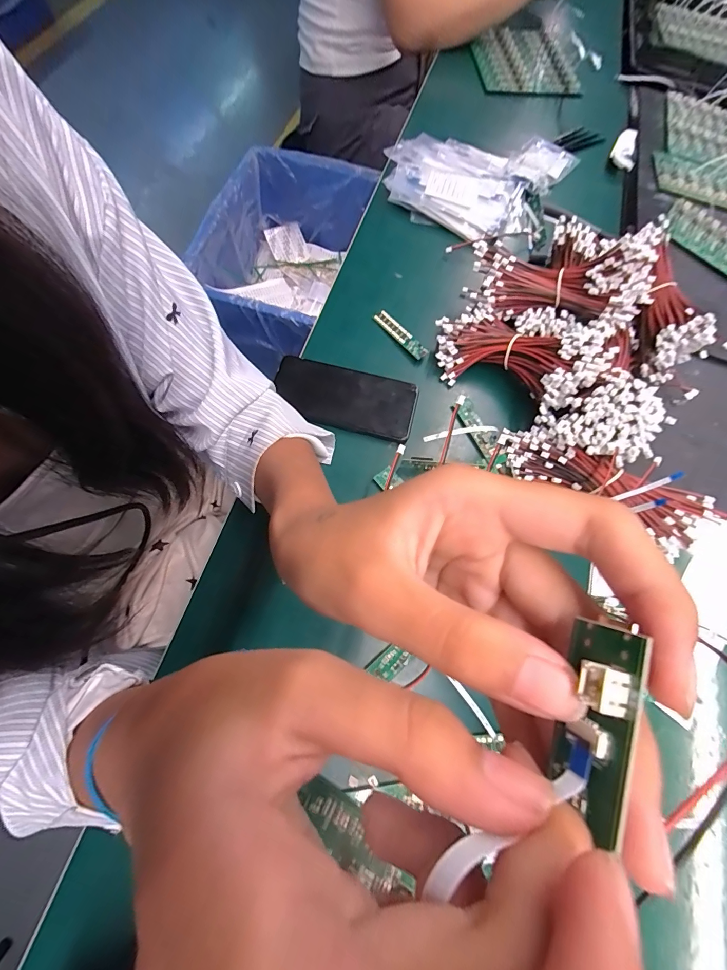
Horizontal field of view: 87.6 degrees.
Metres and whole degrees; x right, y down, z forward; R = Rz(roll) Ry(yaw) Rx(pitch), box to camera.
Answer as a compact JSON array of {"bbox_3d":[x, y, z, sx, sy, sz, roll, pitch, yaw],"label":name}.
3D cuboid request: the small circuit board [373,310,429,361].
[{"bbox_3d":[0.043,-0.177,0.442,0.017,0.006,0.081,-40,77,-14],"label":"small circuit board"}]

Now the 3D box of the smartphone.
[{"bbox_3d":[-0.021,-0.093,0.411,0.152,0.007,0.070,13,71,2],"label":"smartphone"}]

